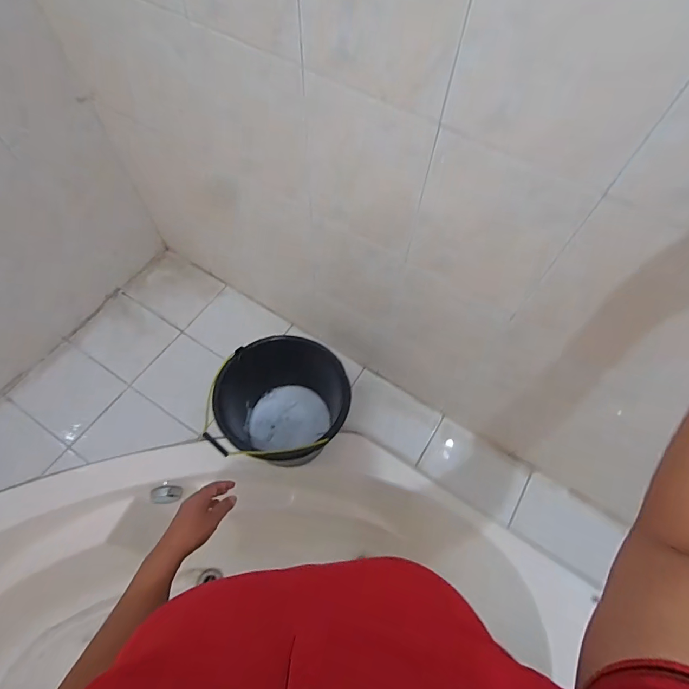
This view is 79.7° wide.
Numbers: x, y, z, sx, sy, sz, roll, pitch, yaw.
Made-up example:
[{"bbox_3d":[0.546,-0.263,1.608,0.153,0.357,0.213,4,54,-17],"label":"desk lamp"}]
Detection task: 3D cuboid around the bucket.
[{"bbox_3d":[-0.137,0.132,0.979,0.286,0.245,0.308,1,64,-2],"label":"bucket"}]

